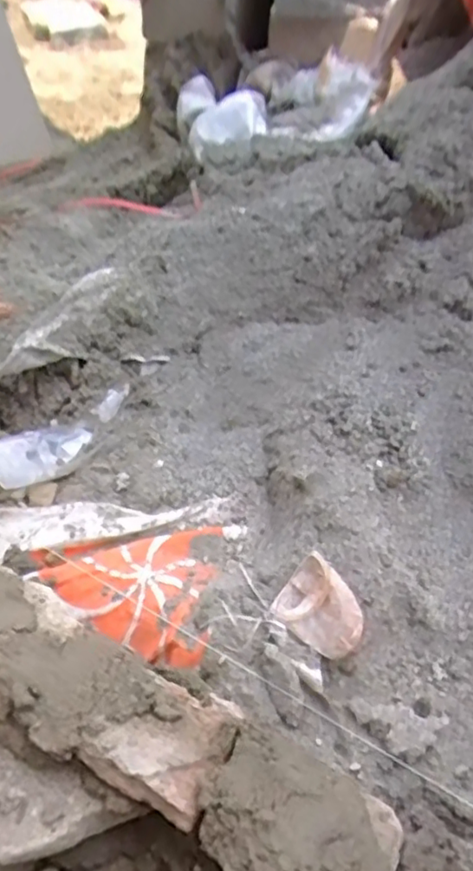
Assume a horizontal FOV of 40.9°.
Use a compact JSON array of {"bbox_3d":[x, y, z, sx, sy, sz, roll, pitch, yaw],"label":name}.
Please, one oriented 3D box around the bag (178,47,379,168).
[{"bbox_3d":[0.057,-0.593,1.153,0.365,0.108,0.213,-2,41,15],"label":"bag"}]

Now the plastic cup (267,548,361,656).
[{"bbox_3d":[0.086,0.168,0.625,0.087,0.030,0.075,30,81,26],"label":"plastic cup"}]

